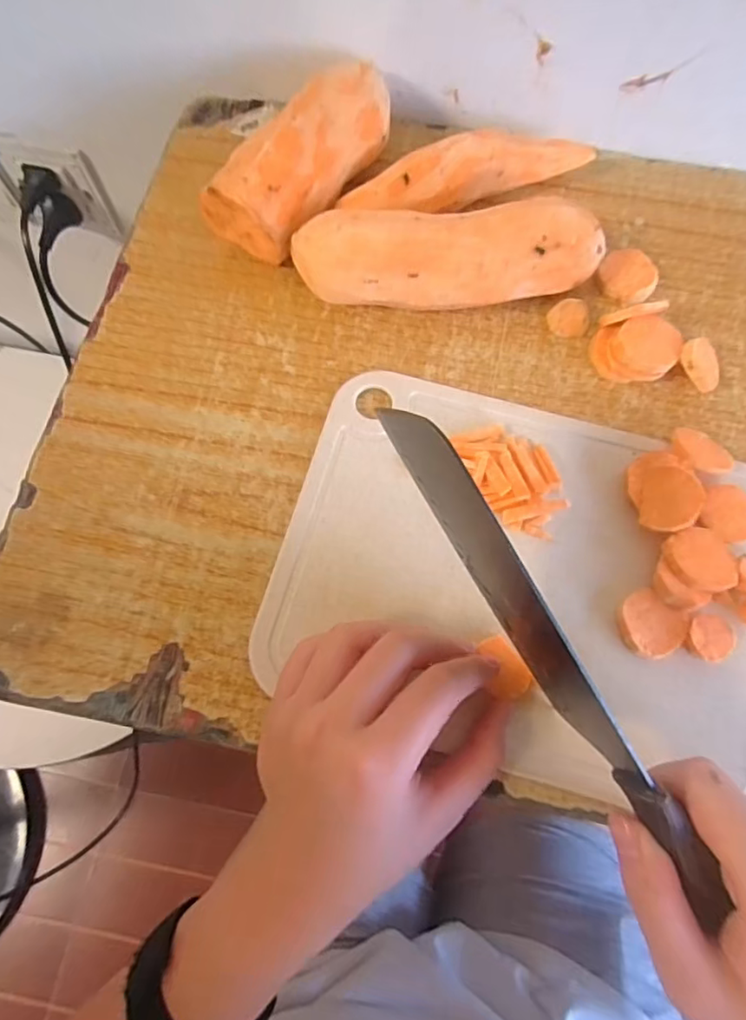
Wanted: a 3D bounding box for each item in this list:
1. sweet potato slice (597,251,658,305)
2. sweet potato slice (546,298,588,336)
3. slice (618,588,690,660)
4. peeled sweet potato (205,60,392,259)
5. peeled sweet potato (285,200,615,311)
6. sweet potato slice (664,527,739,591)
[{"bbox_3d":[0.144,-0.132,0.310,0.031,0.007,0.027,42,98,11],"label":"sweet potato slice"},{"bbox_3d":[0.108,-0.106,0.304,0.022,0.011,0.017,27,76,9],"label":"sweet potato slice"},{"bbox_3d":[0.129,0.054,0.256,0.029,0.006,0.028,0,73,1],"label":"slice"},{"bbox_3d":[-0.035,-0.185,0.298,0.040,0.059,0.114,38,76,11],"label":"peeled sweet potato"},{"bbox_3d":[0.040,-0.129,0.290,0.154,0.048,0.038,-6,72,-2],"label":"peeled sweet potato"},{"bbox_3d":[0.154,0.023,0.257,0.032,0.005,0.032,4,55,-6],"label":"sweet potato slice"}]

